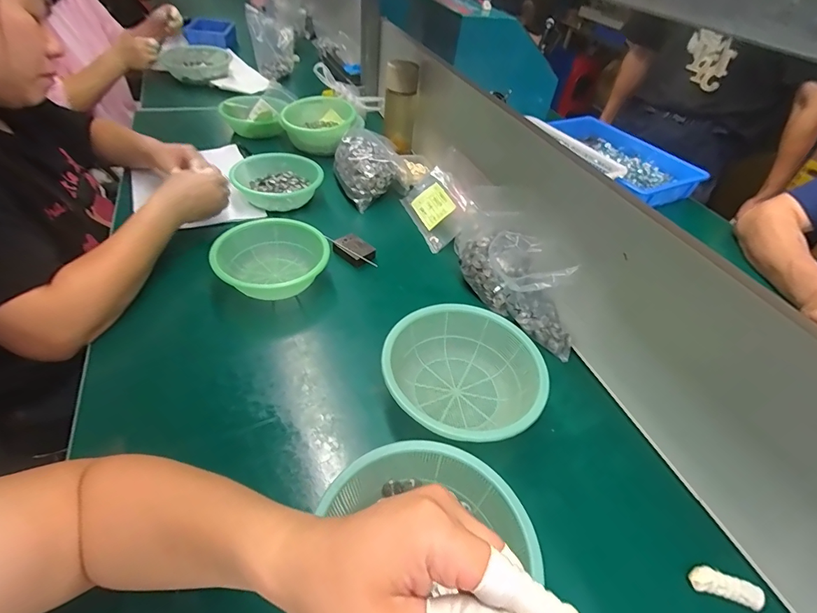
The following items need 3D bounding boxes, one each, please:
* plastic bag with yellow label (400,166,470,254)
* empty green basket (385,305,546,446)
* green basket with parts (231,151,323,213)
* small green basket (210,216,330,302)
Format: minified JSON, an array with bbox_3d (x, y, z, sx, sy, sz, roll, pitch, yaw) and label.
[{"bbox_3d":[0.051,-0.181,0.775,0.103,0.022,0.183,-38,45,17],"label":"plastic bag with yellow label"},{"bbox_3d":[0.061,0.087,0.500,0.176,0.072,0.179,4,43,-4],"label":"empty green basket"},{"bbox_3d":[-0.247,-0.239,0.796,0.155,0.059,0.129,-3,44,-11],"label":"green basket with parts"},{"bbox_3d":[-0.203,-0.067,0.628,0.158,0.057,0.154,-9,46,-17],"label":"small green basket"}]

